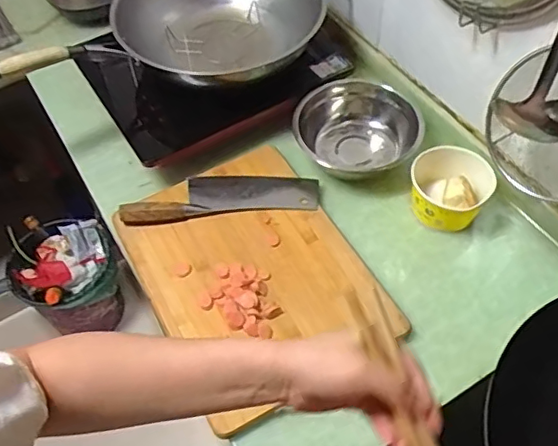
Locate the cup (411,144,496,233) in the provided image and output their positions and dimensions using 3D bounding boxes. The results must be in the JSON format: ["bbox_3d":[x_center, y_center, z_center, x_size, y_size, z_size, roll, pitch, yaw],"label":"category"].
[{"bbox_3d":[0.248,-0.049,0.846,0.109,0.073,0.100,-2,54,2],"label":"cup"}]

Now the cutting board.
[{"bbox_3d":[-0.039,0.060,0.809,0.273,0.036,0.371,-26,57,-15],"label":"cutting board"}]

